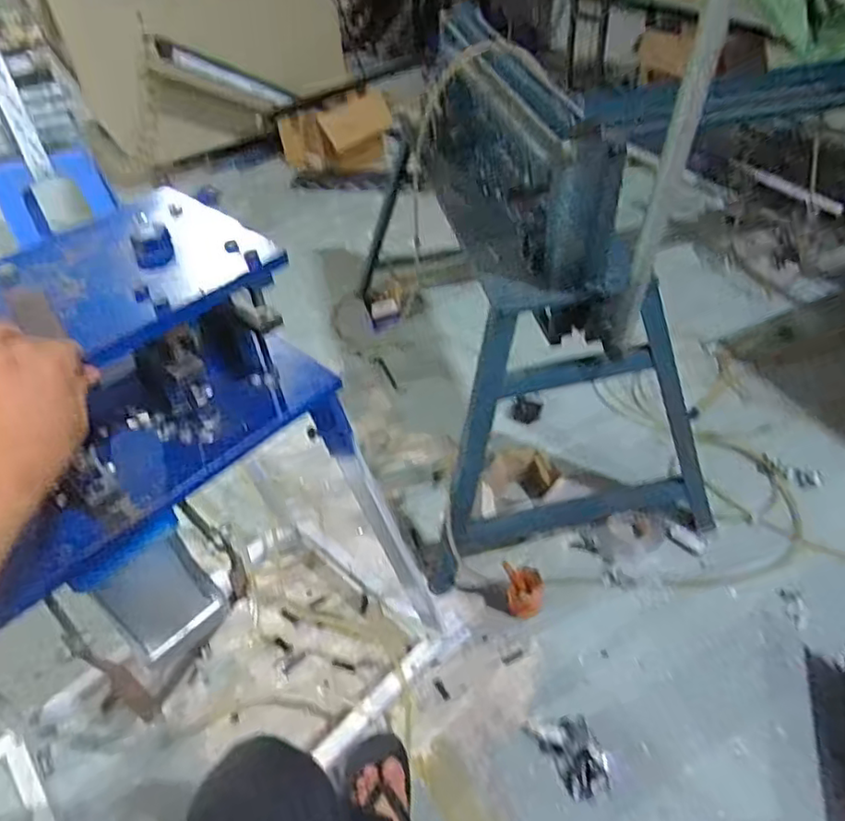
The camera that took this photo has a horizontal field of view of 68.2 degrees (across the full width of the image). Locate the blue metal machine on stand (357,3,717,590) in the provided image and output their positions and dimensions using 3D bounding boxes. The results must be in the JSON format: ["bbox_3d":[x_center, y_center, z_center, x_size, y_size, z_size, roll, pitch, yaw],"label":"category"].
[{"bbox_3d":[0.203,-0.269,1.331,0.575,0.781,0.879,-11,46,-5],"label":"blue metal machine on stand"}]

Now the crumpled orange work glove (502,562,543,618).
[{"bbox_3d":[0.199,0.357,1.225,0.077,0.103,0.076,-2,46,4],"label":"crumpled orange work glove"}]

